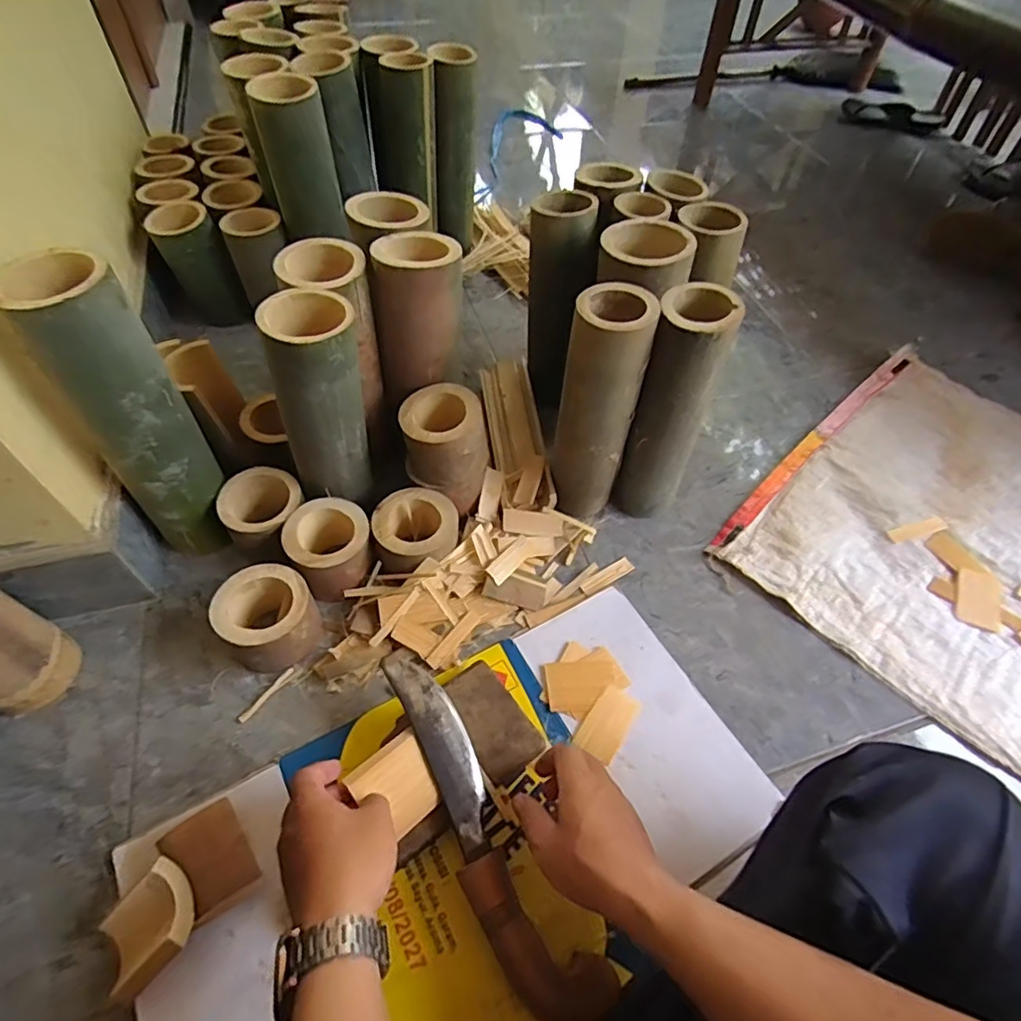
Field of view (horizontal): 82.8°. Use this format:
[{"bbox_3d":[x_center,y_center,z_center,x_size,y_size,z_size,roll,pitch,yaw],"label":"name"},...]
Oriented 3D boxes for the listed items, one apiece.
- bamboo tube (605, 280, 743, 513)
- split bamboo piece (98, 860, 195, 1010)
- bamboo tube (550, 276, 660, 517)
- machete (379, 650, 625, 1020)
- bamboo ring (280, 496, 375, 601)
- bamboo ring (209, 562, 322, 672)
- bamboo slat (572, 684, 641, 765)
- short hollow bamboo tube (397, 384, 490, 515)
[{"bbox_3d":[0.181,-0.107,0.660,0.080,0.275,0.084,23,55,13],"label":"bamboo tube"},{"bbox_3d":[-0.275,0.317,0.439,0.076,0.023,0.061,-45,66,3],"label":"split bamboo piece"},{"bbox_3d":[0.095,-0.103,0.651,0.080,0.277,0.087,15,53,8],"label":"bamboo tube"},{"bbox_3d":[-0.029,0.269,0.494,0.068,0.065,0.316,-28,59,-22],"label":"machete"},{"bbox_3d":[-0.199,0.041,0.645,0.089,0.059,0.095,2,53,-2],"label":"bamboo ring"},{"bbox_3d":[-0.247,0.117,0.602,0.090,0.079,0.094,2,53,-2],"label":"bamboo ring"},{"bbox_3d":[0.099,0.209,0.578,0.040,0.004,0.070,31,57,19],"label":"bamboo slat"},{"bbox_3d":[-0.077,-0.072,0.679,0.091,0.124,0.101,-9,54,-11],"label":"short hollow bamboo tube"}]

